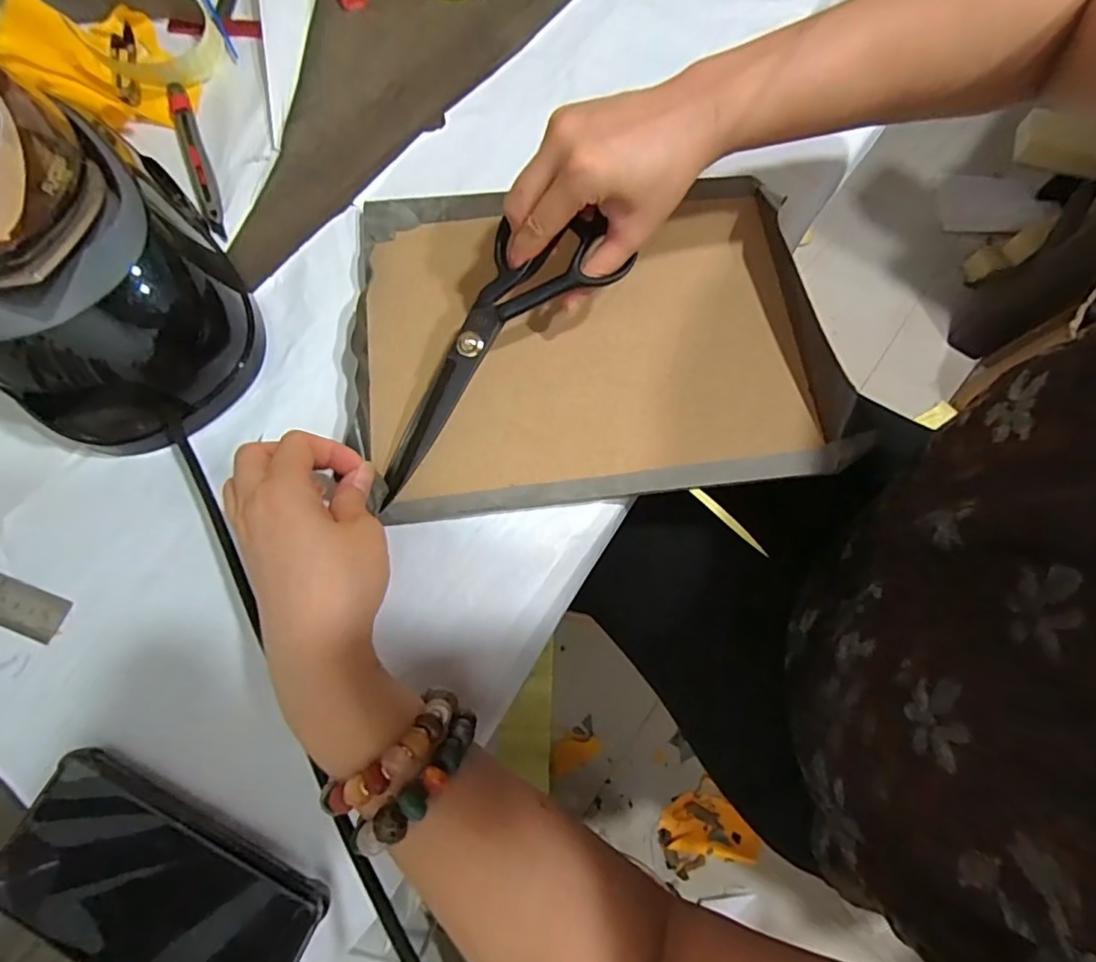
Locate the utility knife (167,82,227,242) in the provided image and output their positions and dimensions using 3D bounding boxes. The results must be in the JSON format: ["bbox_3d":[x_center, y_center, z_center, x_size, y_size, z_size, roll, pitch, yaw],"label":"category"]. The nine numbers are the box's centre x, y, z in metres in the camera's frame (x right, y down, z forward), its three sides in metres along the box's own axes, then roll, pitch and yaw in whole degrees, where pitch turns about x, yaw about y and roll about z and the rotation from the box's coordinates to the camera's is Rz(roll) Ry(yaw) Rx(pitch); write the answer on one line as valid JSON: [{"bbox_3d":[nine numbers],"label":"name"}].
[{"bbox_3d":[-0.278,-0.256,0.435,0.018,0.014,0.152,-22,74,-7],"label":"utility knife"}]

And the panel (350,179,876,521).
[{"bbox_3d":[0.034,-0.107,0.388,0.325,0.019,0.242,-5,72,-2],"label":"panel"}]

